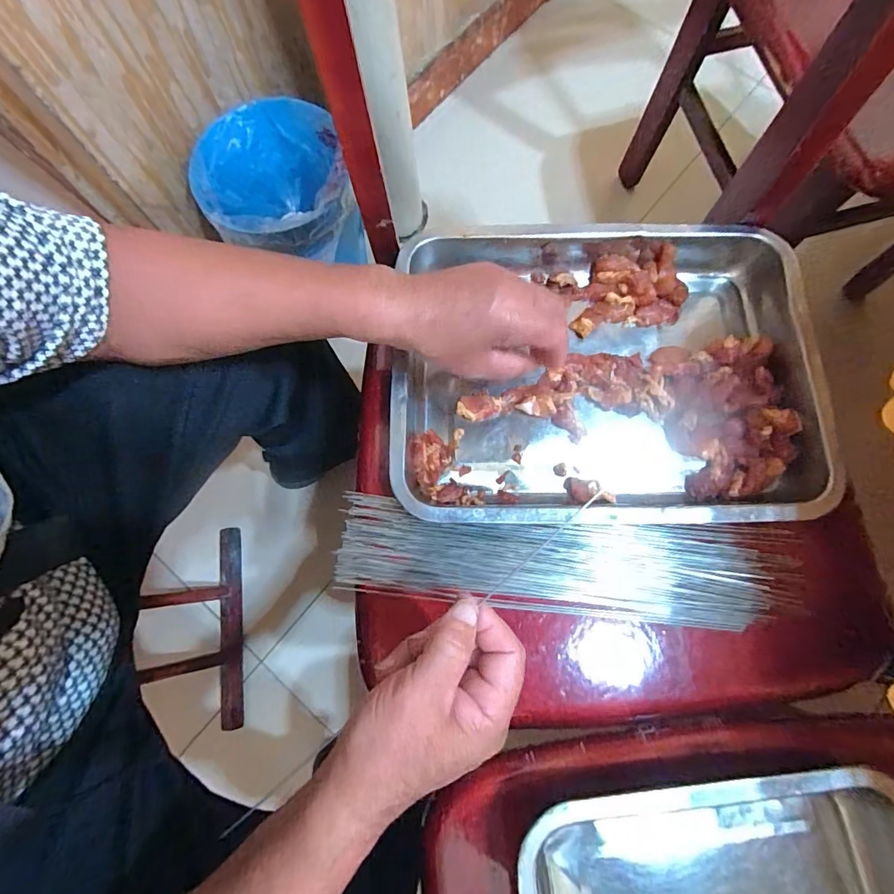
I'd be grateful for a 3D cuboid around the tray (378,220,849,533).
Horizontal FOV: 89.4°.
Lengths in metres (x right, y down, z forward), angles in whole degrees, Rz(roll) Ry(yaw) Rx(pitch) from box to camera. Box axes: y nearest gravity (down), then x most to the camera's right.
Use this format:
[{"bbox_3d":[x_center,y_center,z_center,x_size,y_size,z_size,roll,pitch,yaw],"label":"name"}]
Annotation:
[{"bbox_3d":[0.138,-0.066,0.387,0.358,0.036,0.260,0,76,1],"label":"tray"}]

